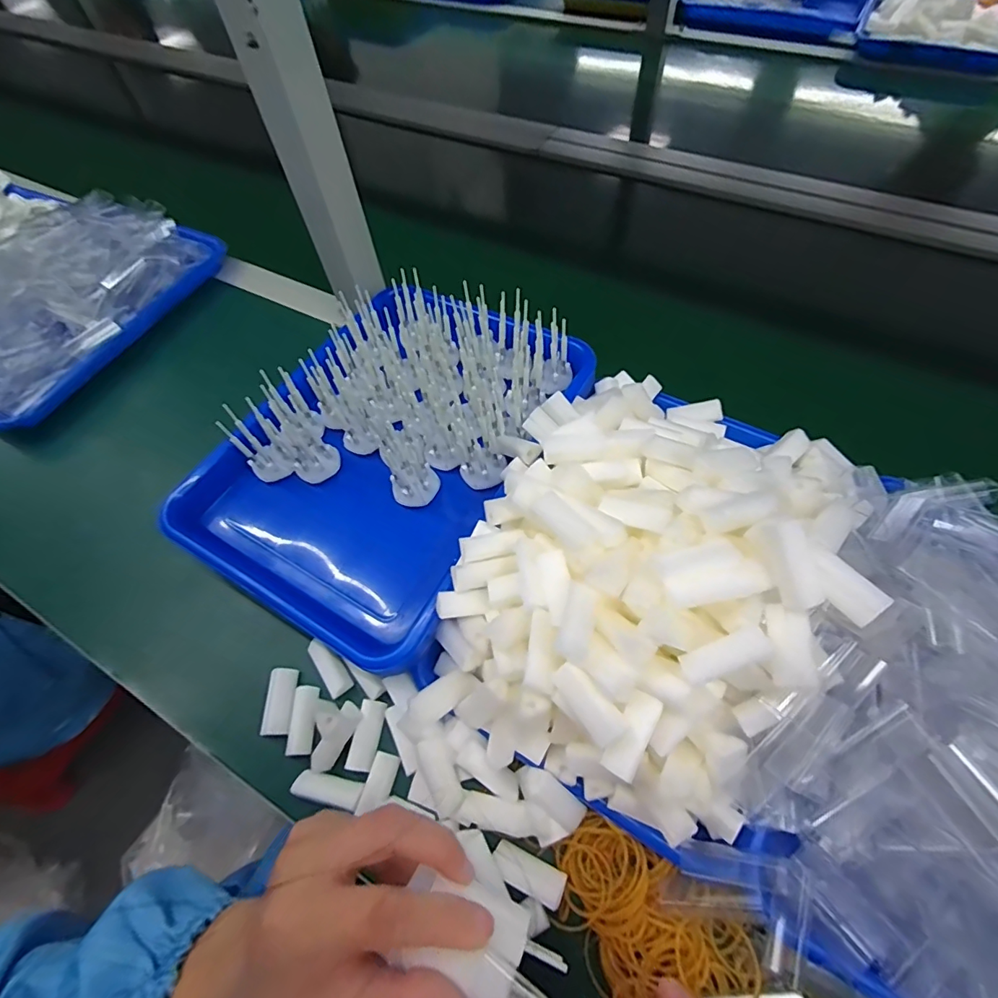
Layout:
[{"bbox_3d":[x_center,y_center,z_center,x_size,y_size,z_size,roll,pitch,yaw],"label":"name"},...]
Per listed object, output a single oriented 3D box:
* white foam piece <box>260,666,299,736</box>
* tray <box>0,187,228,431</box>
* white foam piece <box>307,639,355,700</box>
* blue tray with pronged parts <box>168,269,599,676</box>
[{"bbox_3d":[-0.161,0.149,0.360,0.020,0.009,0.046,1,60,5],"label":"white foam piece"},{"bbox_3d":[-0.508,-0.240,0.554,0.217,0.072,0.320,25,65,17],"label":"tray"},{"bbox_3d":[-0.129,0.127,0.371,0.018,0.010,0.045,-34,63,-15],"label":"white foam piece"},{"bbox_3d":[-0.091,-0.053,0.415,0.242,0.066,0.322,26,65,17],"label":"blue tray with pronged parts"}]

